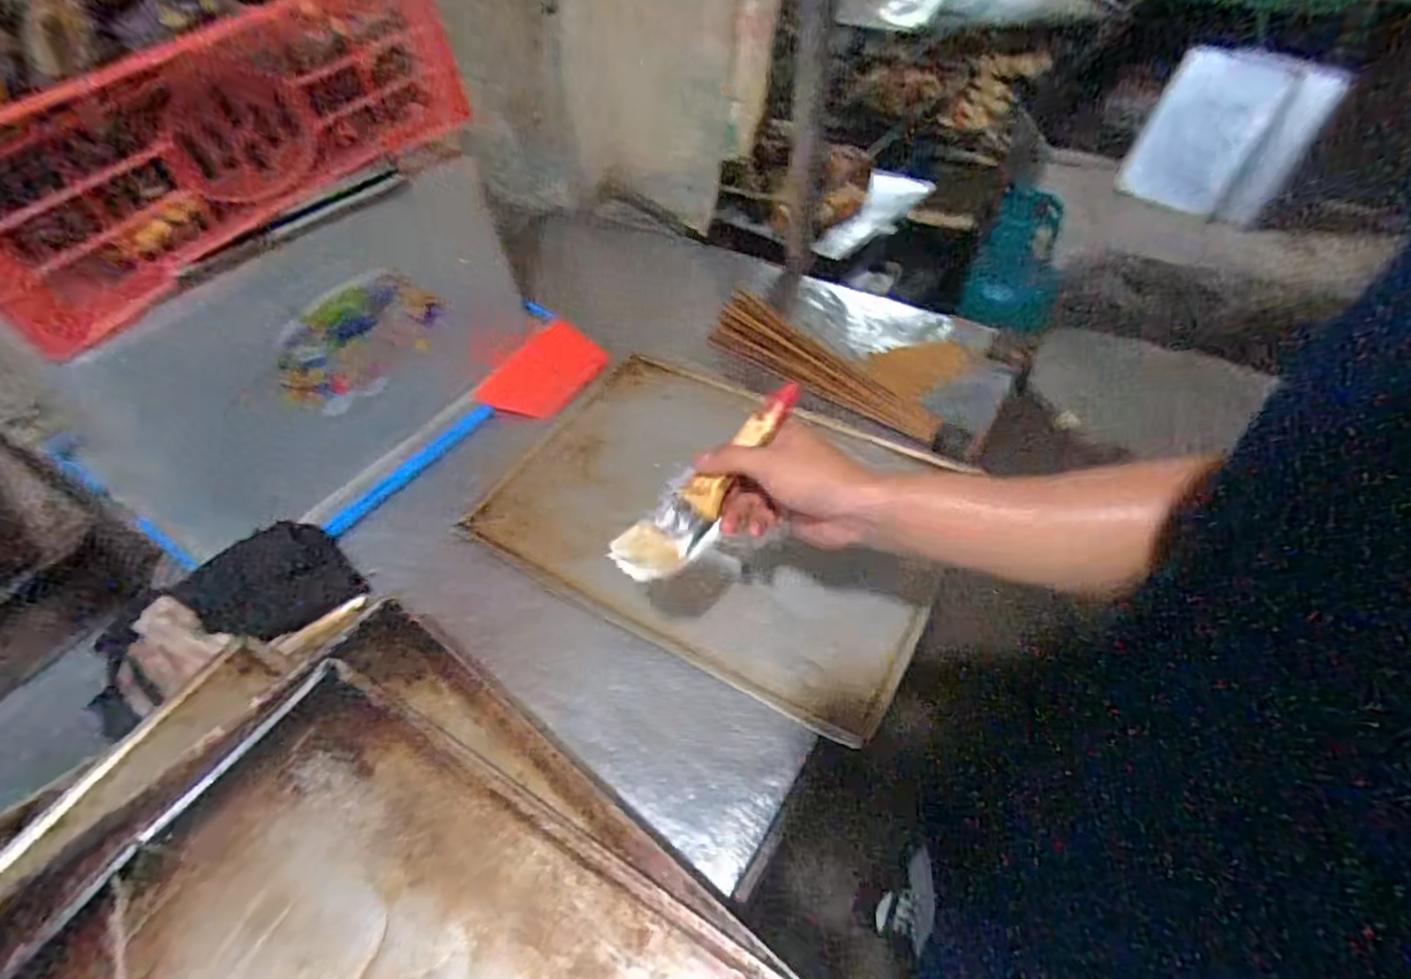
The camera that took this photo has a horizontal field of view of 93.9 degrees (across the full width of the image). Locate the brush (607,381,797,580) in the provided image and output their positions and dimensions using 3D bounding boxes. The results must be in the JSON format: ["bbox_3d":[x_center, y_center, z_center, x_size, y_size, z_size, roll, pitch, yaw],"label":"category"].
[{"bbox_3d":[0.006,-0.007,0.471,0.063,0.018,0.177,36,83,31],"label":"brush"}]

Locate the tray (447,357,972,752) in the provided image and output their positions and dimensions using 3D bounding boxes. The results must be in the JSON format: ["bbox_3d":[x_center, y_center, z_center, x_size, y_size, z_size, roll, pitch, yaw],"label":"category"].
[{"bbox_3d":[0.011,0.011,0.684,0.455,0.035,0.329,22,53,21],"label":"tray"}]

